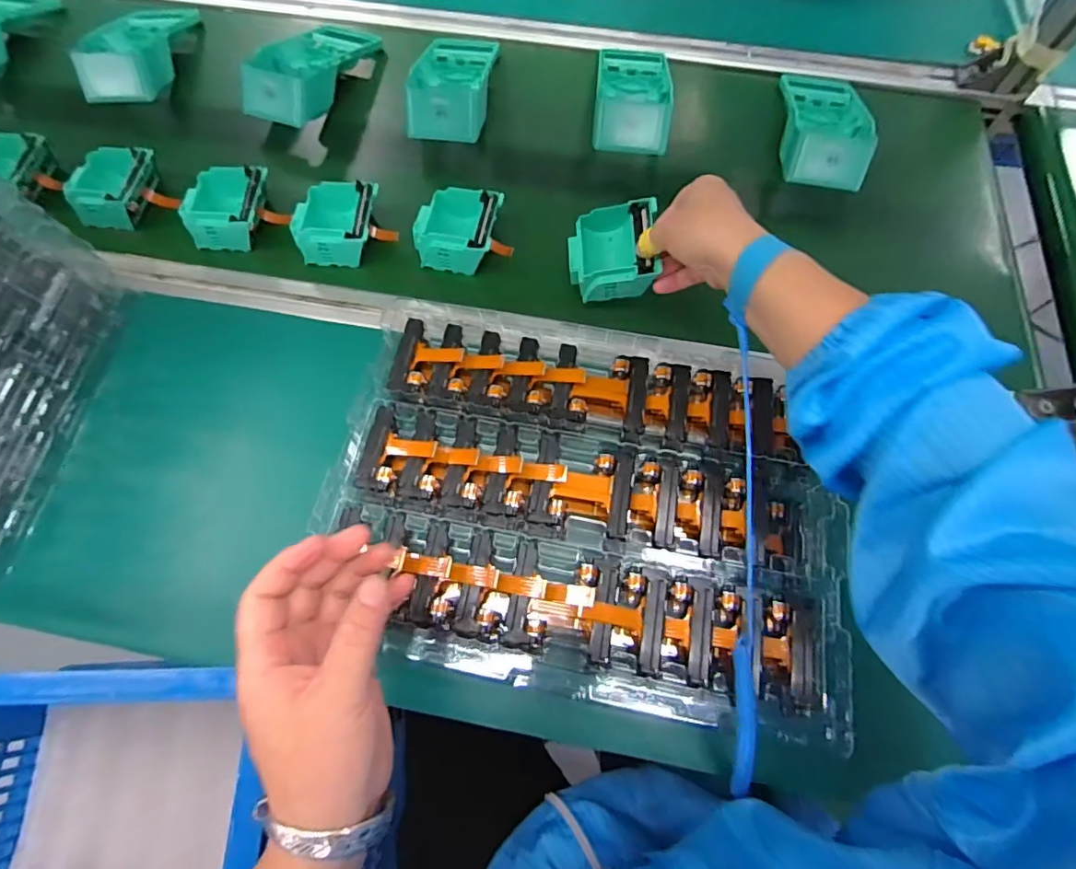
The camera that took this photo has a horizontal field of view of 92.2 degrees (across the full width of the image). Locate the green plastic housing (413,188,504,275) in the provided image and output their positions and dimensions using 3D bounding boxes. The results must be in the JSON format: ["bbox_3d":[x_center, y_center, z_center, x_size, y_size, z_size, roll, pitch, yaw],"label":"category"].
[{"bbox_3d":[-0.080,-0.199,0.508,0.081,0.035,0.087,7,69,4],"label":"green plastic housing"}]

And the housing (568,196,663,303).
[{"bbox_3d":[0.067,-0.164,0.469,0.074,0.048,0.075,-2,69,1],"label":"housing"}]

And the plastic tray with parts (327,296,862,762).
[{"bbox_3d":[0.037,0.041,0.395,0.380,0.034,0.273,11,69,6],"label":"plastic tray with parts"}]

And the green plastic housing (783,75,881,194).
[{"bbox_3d":[0.319,-0.348,0.574,0.090,0.051,0.197,10,69,5],"label":"green plastic housing"}]

